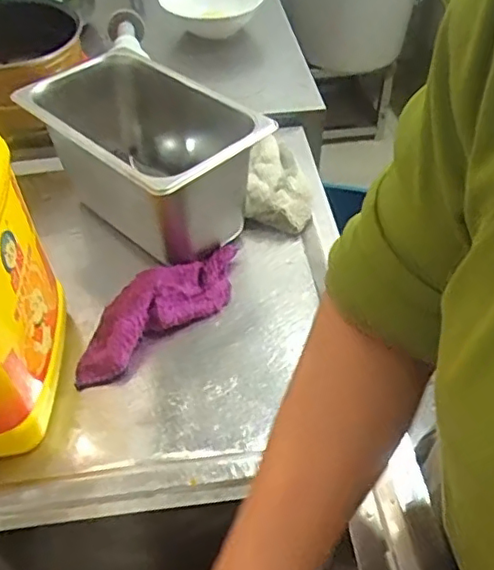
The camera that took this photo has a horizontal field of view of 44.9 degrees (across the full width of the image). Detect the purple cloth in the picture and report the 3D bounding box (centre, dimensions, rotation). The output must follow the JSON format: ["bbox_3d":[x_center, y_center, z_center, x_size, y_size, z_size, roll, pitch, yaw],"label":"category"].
[{"bbox_3d":[-0.087,0.017,0.607,0.218,0.043,0.073,-33,55,-26],"label":"purple cloth"}]

